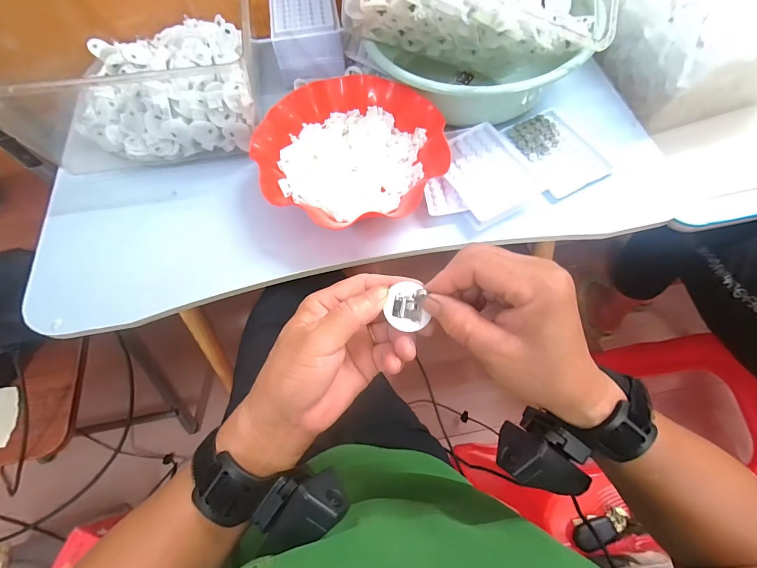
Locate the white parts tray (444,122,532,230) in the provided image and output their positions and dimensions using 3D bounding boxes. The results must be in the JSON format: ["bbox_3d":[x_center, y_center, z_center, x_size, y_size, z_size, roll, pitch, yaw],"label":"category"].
[{"bbox_3d":[0.138,-0.143,0.450,0.103,0.020,0.131,-24,67,-8],"label":"white parts tray"}]

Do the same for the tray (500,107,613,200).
[{"bbox_3d":[0.229,-0.175,0.464,0.097,0.014,0.131,-21,67,-7],"label":"tray"}]

